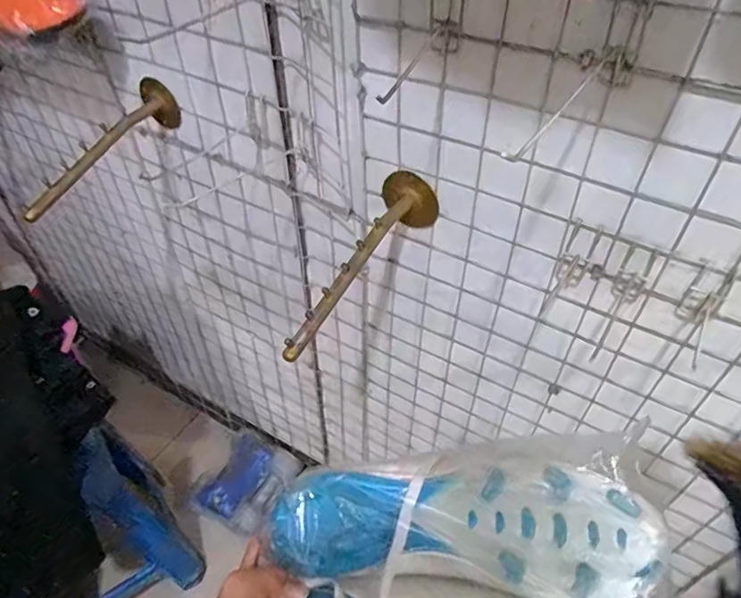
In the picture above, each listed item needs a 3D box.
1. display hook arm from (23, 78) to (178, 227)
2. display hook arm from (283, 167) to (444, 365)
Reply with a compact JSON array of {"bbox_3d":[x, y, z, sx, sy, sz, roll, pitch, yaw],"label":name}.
[{"bbox_3d":[-0.350,-0.201,0.705,0.071,0.068,0.258,15,49,14],"label":"display hook arm"},{"bbox_3d":[-0.005,-0.041,0.567,0.065,0.074,0.248,21,51,19],"label":"display hook arm"}]

